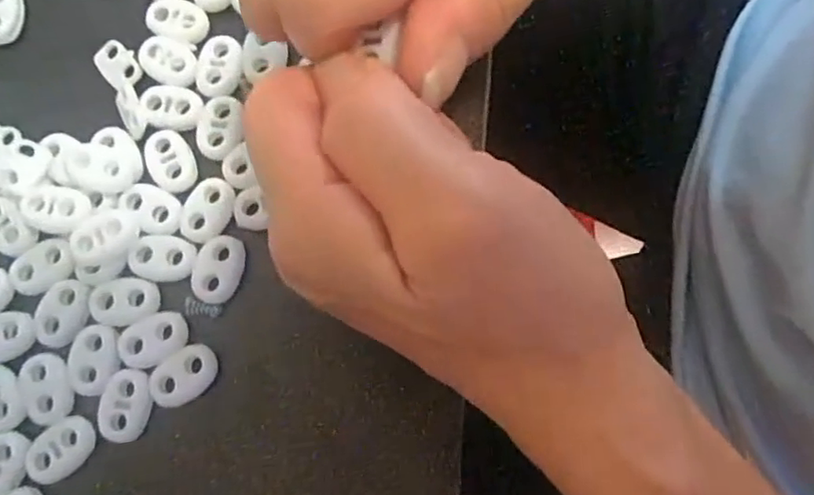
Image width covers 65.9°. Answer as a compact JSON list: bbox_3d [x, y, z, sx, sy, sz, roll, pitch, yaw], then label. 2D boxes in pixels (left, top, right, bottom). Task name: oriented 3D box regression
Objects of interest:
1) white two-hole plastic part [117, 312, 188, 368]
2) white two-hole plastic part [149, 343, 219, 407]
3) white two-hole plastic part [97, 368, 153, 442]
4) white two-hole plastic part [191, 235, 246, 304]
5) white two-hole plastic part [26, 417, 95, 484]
[{"bbox_3d":[-0.082,0.029,0.201,0.022,0.004,0.014,-24,79,-4],"label":"white two-hole plastic part"},{"bbox_3d":[-0.071,0.041,0.198,0.022,0.004,0.015,-35,80,-6],"label":"white two-hole plastic part"},{"bbox_3d":[-0.089,0.049,0.196,0.015,0.004,0.022,10,79,3],"label":"white two-hole plastic part"},{"bbox_3d":[-0.062,0.007,0.205,0.016,0.004,0.023,12,79,4],"label":"white two-hole plastic part"},{"bbox_3d":[-0.110,0.064,0.197,0.024,0.004,0.015,-32,79,-5],"label":"white two-hole plastic part"}]

